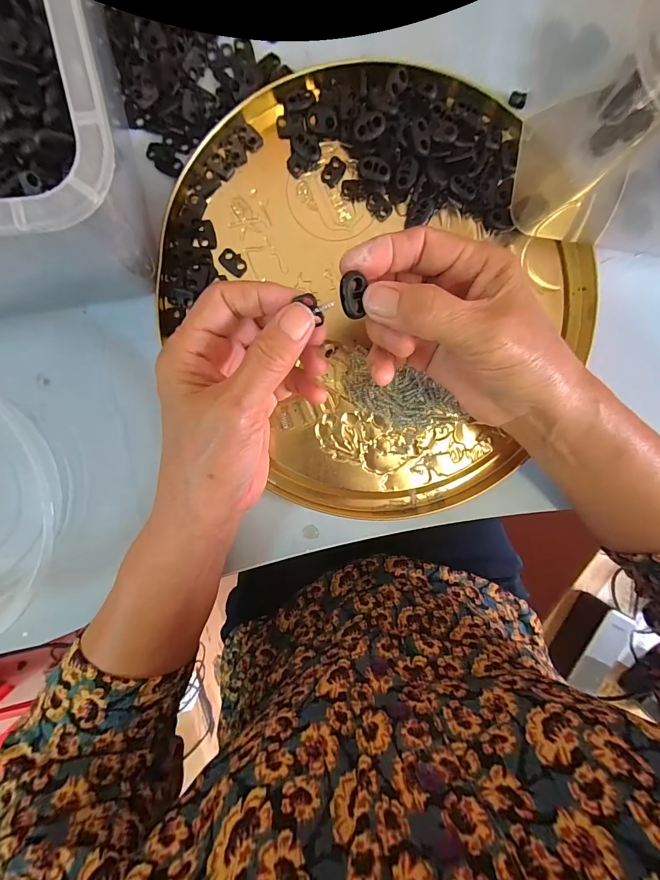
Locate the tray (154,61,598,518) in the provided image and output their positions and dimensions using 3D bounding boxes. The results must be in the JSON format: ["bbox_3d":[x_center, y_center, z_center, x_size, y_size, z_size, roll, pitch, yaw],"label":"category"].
[{"bbox_3d":[0.047,-0.101,0.254,0.278,0.020,0.302,-1,95,-6],"label":"tray"}]

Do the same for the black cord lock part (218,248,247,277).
[{"bbox_3d":[-0.066,-0.122,0.251,0.019,0.004,0.013,36,90,-8],"label":"black cord lock part"}]

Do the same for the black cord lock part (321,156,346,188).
[{"bbox_3d":[0.003,-0.185,0.252,0.012,0.004,0.020,33,91,-8],"label":"black cord lock part"}]

